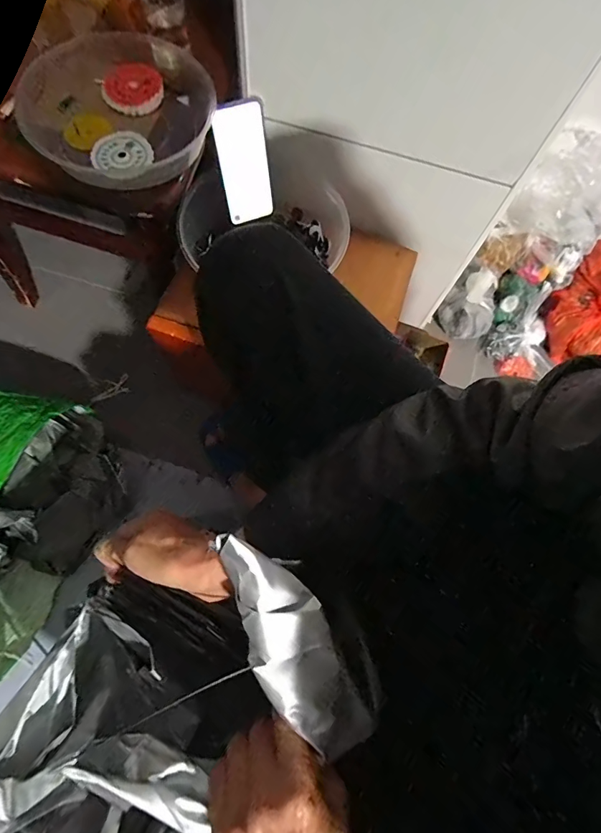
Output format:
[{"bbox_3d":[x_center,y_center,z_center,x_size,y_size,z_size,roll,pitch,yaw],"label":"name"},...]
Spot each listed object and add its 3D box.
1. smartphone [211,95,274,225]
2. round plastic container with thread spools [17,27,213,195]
[{"bbox_3d":[-0.080,-0.364,0.617,0.073,0.160,0.009,-19,54,-9],"label":"smartphone"},{"bbox_3d":[-0.238,-0.388,0.540,0.218,0.058,0.212,1,71,-2],"label":"round plastic container with thread spools"}]

